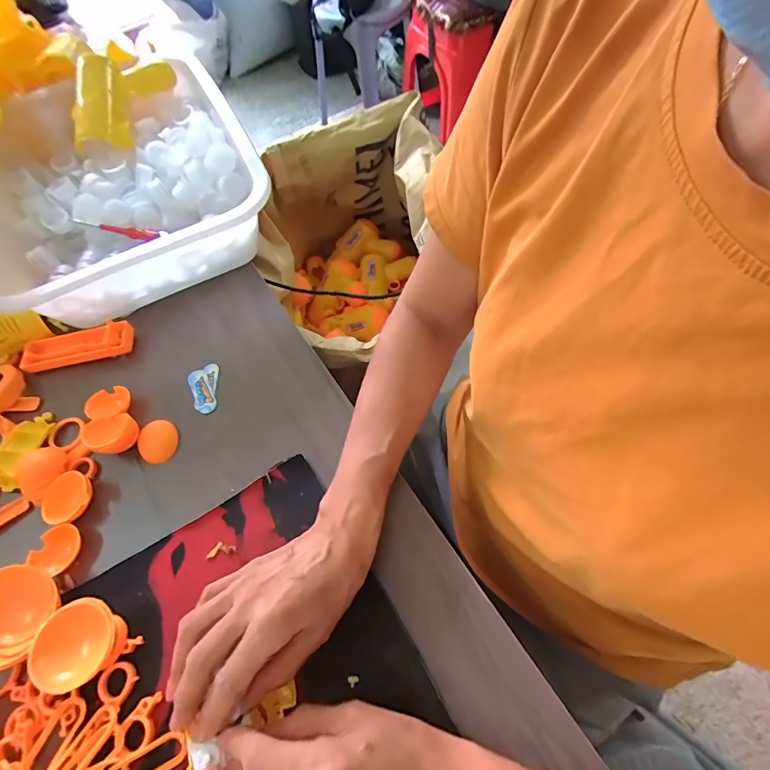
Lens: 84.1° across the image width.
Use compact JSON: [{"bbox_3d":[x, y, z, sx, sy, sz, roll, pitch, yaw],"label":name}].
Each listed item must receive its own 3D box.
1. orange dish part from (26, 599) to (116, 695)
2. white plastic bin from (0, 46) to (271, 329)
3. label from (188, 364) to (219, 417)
[{"bbox_3d":[-0.222,0.185,0.306,0.052,0.022,0.055,-7,54,-22],"label":"orange dish part"},{"bbox_3d":[-0.319,-0.237,0.500,0.300,0.113,0.386,-23,62,-9],"label":"white plastic bin"},{"bbox_3d":[-0.175,0.004,0.418,0.032,0.004,0.050,-23,62,-9],"label":"label"}]

